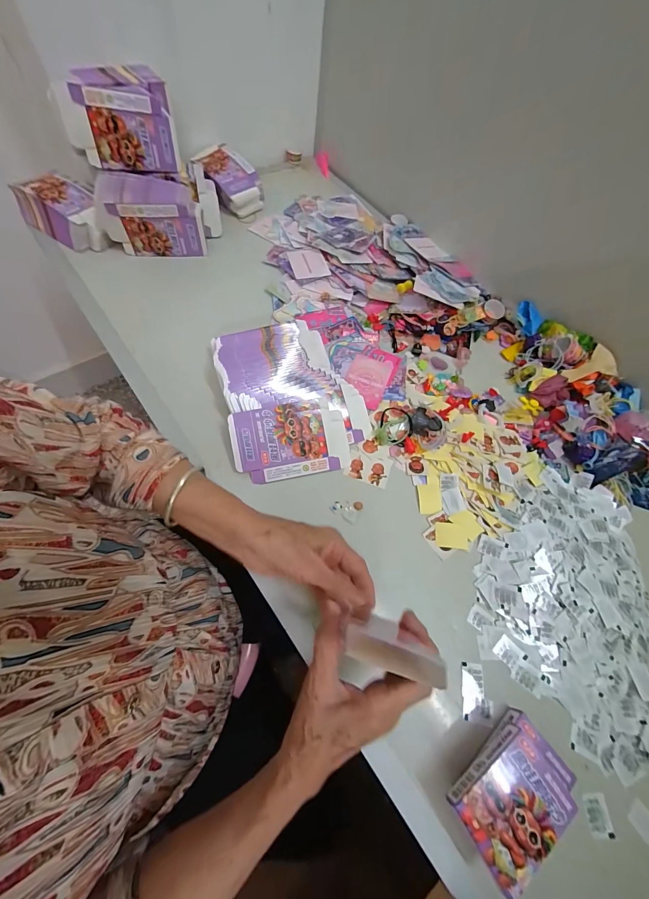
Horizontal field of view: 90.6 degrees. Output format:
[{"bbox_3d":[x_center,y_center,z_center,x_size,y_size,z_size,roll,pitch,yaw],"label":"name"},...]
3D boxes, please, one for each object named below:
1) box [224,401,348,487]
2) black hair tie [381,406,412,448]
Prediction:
[{"bbox_3d":[-0.043,-0.010,0.420,0.148,0.006,0.096,-10,91,-13],"label":"box"},{"bbox_3d":[0.106,-0.036,0.459,0.042,0.011,0.058,-34,72,-16],"label":"black hair tie"}]

